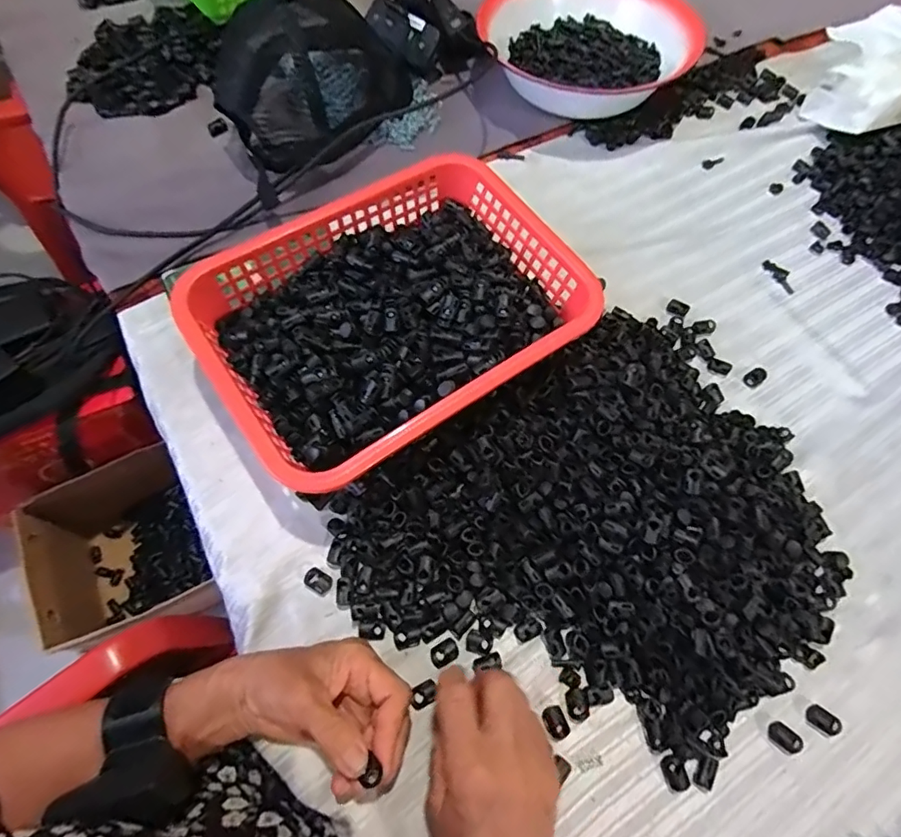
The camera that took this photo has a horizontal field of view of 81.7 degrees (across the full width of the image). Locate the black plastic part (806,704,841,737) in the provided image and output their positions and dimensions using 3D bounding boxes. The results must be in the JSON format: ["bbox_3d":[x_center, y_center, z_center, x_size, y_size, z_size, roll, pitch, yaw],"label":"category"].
[{"bbox_3d":[0.274,0.221,0.383,0.021,0.008,0.015,34,69,11],"label":"black plastic part"}]

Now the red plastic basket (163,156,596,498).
[{"bbox_3d":[-0.045,-0.085,0.448,0.305,0.070,0.219,-33,72,-16],"label":"red plastic basket"}]

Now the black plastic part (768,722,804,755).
[{"bbox_3d":[0.242,0.230,0.377,0.022,0.007,0.016,38,70,13],"label":"black plastic part"}]

